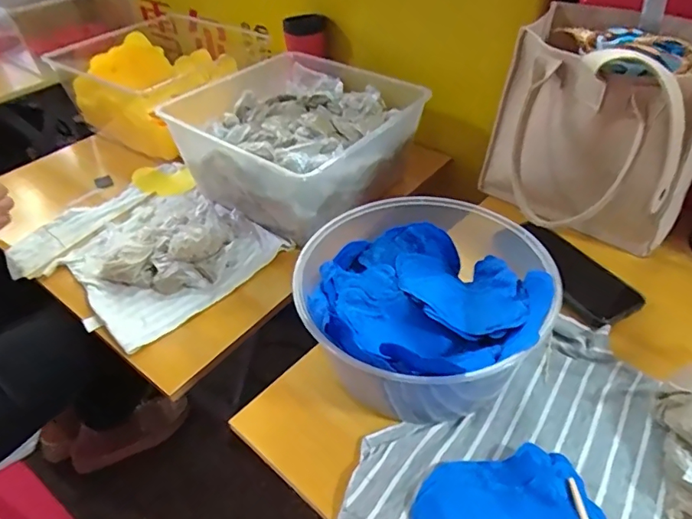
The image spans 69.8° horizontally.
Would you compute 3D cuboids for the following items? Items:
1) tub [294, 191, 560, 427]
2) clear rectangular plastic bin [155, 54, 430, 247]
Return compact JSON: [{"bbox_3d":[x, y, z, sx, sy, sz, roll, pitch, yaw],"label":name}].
[{"bbox_3d":[0.064,0.044,0.464,0.204,0.105,0.205,-2,42,2],"label":"tub"},{"bbox_3d":[-0.070,-0.184,0.761,0.303,0.131,0.288,27,50,28],"label":"clear rectangular plastic bin"}]

